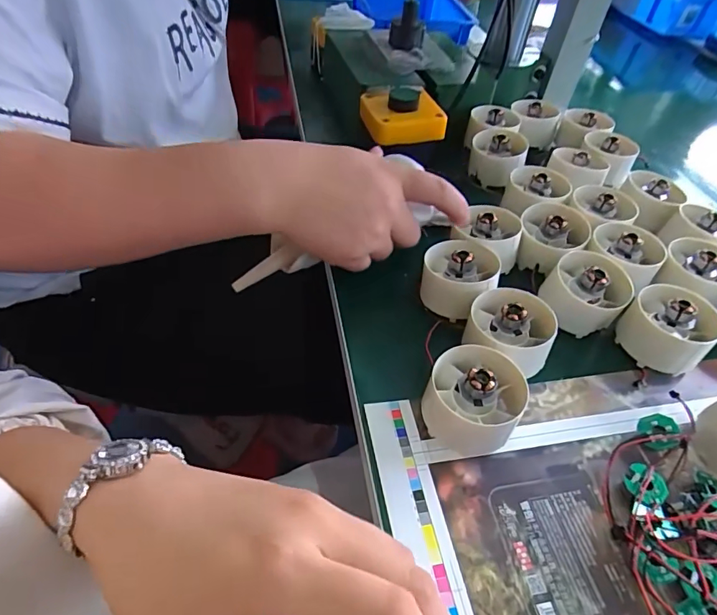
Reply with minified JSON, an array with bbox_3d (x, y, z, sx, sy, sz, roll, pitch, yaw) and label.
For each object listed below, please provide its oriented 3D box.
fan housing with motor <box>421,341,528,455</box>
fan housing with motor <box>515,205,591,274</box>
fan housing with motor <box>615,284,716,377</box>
[{"bbox_3d":[0.065,0.051,0.263,0.051,0.040,0.050,3,46,-4],"label":"fan housing with motor"},{"bbox_3d":[0.151,-0.055,0.368,0.051,0.034,0.054,17,47,11],"label":"fan housing with motor"},{"bbox_3d":[0.204,0.013,0.308,0.045,0.044,0.049,3,46,-4],"label":"fan housing with motor"}]

